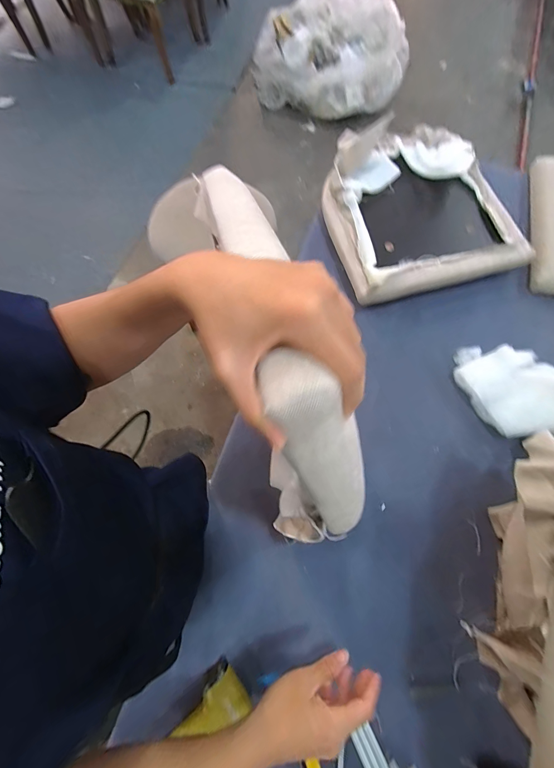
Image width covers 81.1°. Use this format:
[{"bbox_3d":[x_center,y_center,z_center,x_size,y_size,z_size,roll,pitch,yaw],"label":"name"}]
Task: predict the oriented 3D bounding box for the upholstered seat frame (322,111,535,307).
[{"bbox_3d":[0.349,-0.472,0.827,0.448,0.102,0.469,-15,71,-6],"label":"upholstered seat frame"}]

